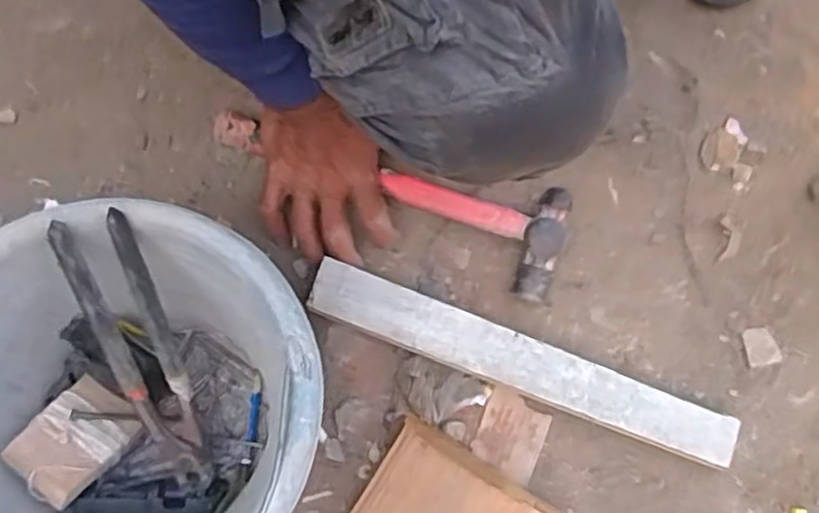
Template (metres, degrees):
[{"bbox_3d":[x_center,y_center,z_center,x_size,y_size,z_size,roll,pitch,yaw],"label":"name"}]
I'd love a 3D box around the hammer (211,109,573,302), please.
[{"bbox_3d":[-0.015,-0.055,0.610,0.301,0.036,0.088,20,78,6],"label":"hammer"}]

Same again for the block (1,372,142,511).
[{"bbox_3d":[-0.243,0.130,0.522,0.059,0.095,0.013,38,119,-4],"label":"block"}]

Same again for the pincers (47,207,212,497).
[{"bbox_3d":[-0.187,0.076,0.512,0.047,0.017,0.228,-14,115,-3],"label":"pincers"}]

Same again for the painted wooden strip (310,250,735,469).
[{"bbox_3d":[0.088,0.085,0.583,0.349,0.024,0.044,21,78,4],"label":"painted wooden strip"}]

